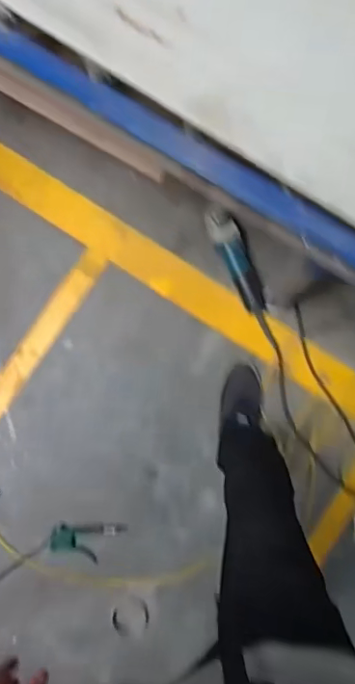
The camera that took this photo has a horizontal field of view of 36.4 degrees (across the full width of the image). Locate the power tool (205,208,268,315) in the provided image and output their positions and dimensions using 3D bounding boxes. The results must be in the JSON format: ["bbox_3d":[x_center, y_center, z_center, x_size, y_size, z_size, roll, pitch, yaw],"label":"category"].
[{"bbox_3d":[0.152,-0.198,1.326,0.077,0.067,0.265,-24,86,-1],"label":"power tool"}]

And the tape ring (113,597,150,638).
[{"bbox_3d":[-0.111,0.664,1.302,0.092,0.014,0.084,-29,86,-1],"label":"tape ring"}]

